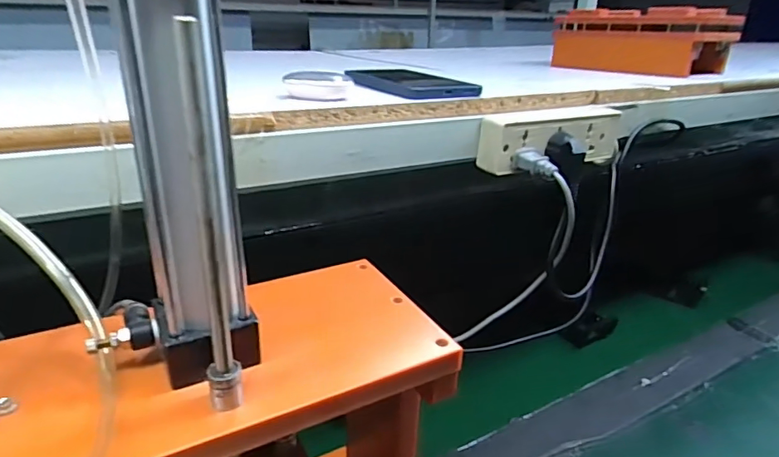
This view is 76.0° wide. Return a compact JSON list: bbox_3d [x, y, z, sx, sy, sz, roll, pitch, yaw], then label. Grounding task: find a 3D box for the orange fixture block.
[{"bbox_3d":[0.396,-0.295,0.788,0.114,0.087,0.237,-13,27,-30],"label":"orange fixture block"}]

